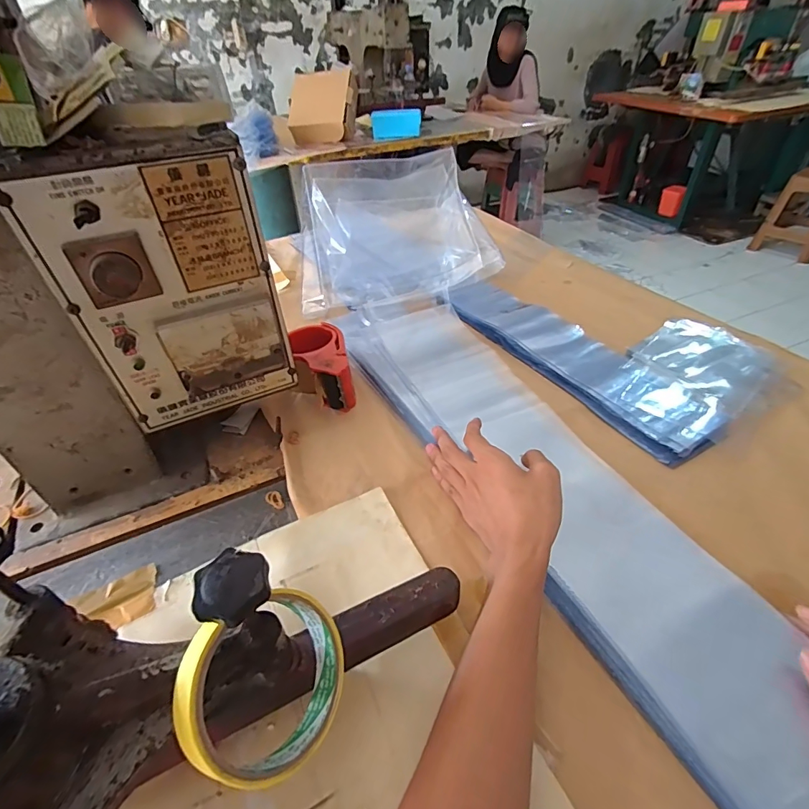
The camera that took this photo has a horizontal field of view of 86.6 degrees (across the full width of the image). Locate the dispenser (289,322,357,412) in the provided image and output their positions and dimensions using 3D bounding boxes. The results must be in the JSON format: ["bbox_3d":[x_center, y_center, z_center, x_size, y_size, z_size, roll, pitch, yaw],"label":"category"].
[{"bbox_3d":[-0.112,-0.048,0.561,0.079,0.059,0.125,-12,42,-11],"label":"dispenser"}]

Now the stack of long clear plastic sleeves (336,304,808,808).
[{"bbox_3d":[0.107,0.042,0.456,0.144,0.031,0.653,-19,43,-18],"label":"stack of long clear plastic sleeves"}]

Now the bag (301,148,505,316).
[{"bbox_3d":[-0.028,-0.323,0.777,0.322,0.145,0.334,-6,42,-4],"label":"bag"}]

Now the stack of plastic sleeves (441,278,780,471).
[{"bbox_3d":[0.280,-0.108,0.620,0.264,0.020,0.421,-23,46,-22],"label":"stack of plastic sleeves"}]

